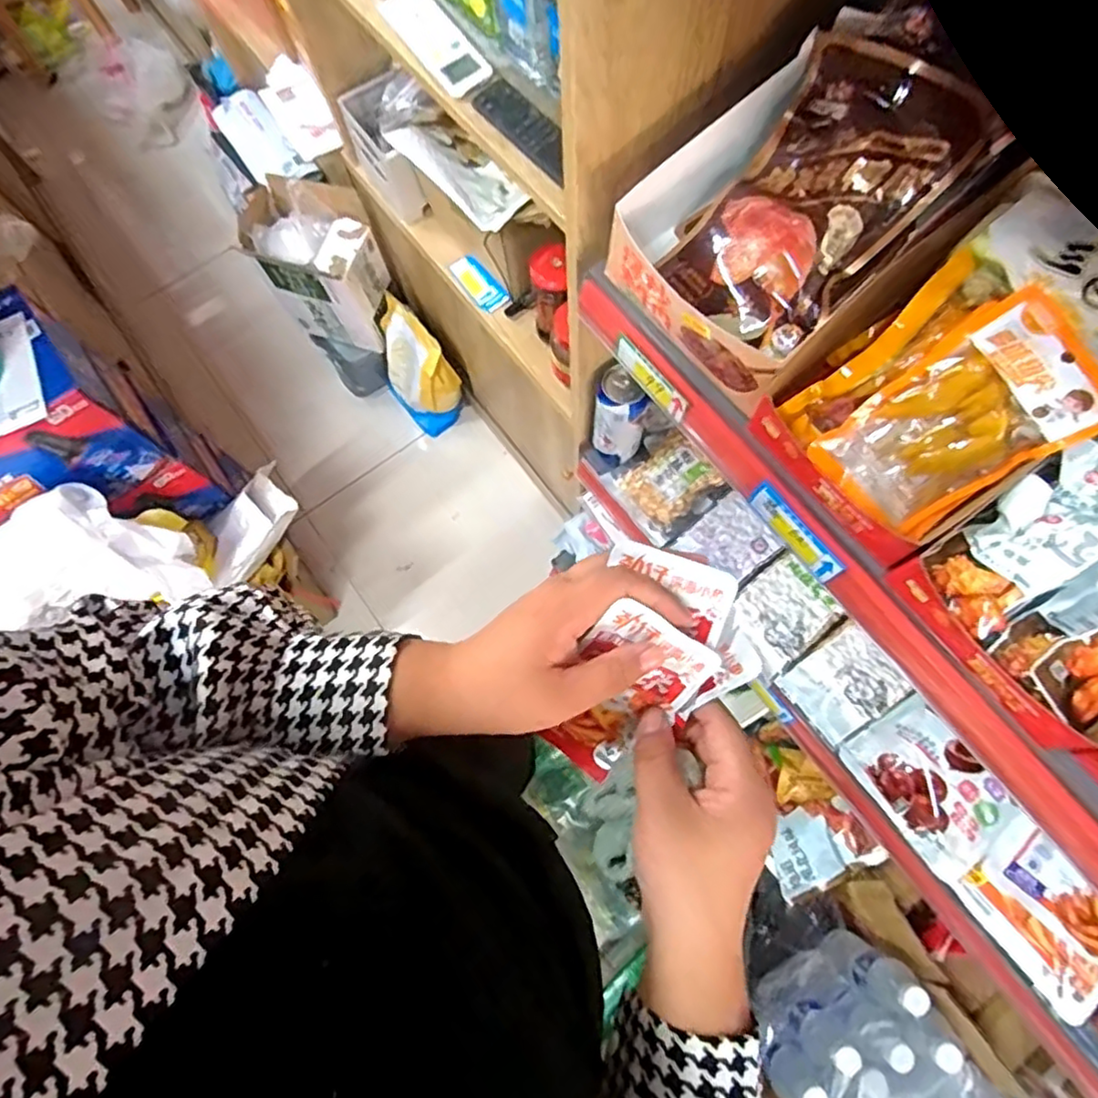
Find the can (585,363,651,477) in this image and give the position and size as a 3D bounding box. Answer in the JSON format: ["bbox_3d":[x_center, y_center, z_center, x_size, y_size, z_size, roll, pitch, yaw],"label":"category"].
[{"bbox_3d":[0.088,-0.160,0.850,0.064,0.184,0.062,0,77,0],"label":"can"}]

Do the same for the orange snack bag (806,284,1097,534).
[{"bbox_3d":[0.267,-0.080,0.431,0.094,0.153,0.016,45,40,-4],"label":"orange snack bag"}]

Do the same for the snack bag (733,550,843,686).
[{"bbox_3d":[0.289,0.082,0.817,0.127,0.019,0.103,-39,80,-9],"label":"snack bag"}]

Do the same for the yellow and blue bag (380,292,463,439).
[{"bbox_3d":[-0.306,-0.407,1.462,0.120,0.266,0.221,-38,80,-8],"label":"yellow and blue bag"}]

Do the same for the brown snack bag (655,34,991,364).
[{"bbox_3d":[0.201,-0.263,0.509,0.144,0.028,0.206,55,127,23],"label":"brown snack bag"}]

